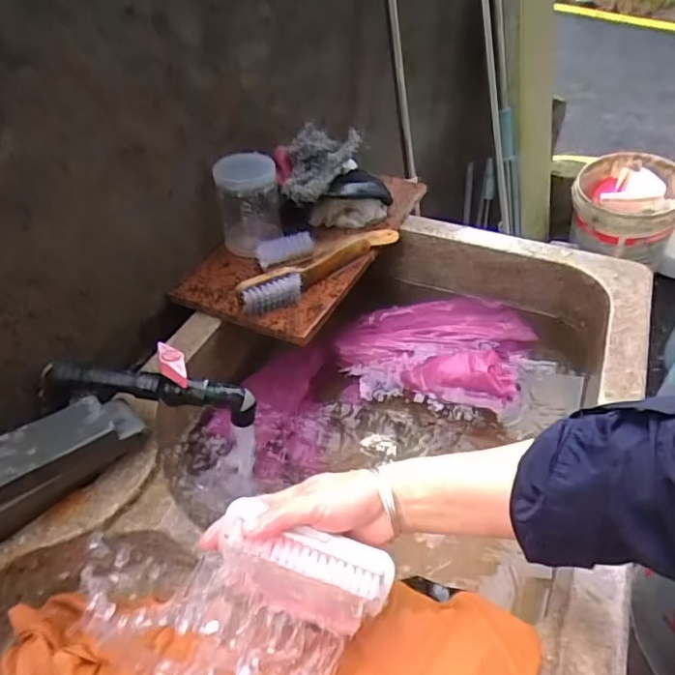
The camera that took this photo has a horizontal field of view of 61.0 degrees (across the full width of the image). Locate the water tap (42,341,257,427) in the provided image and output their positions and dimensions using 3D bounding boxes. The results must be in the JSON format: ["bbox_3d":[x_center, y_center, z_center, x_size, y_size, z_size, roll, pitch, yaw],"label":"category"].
[{"bbox_3d":[-0.189,0.045,0.575,0.206,0.071,0.032,2,41,4],"label":"water tap"}]

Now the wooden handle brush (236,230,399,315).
[{"bbox_3d":[-0.017,-0.100,0.762,0.260,0.037,0.050,-32,49,-30],"label":"wooden handle brush"}]

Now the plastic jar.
[{"bbox_3d":[-0.122,-0.185,0.793,0.080,0.110,0.075,-10,42,-9],"label":"plastic jar"}]

